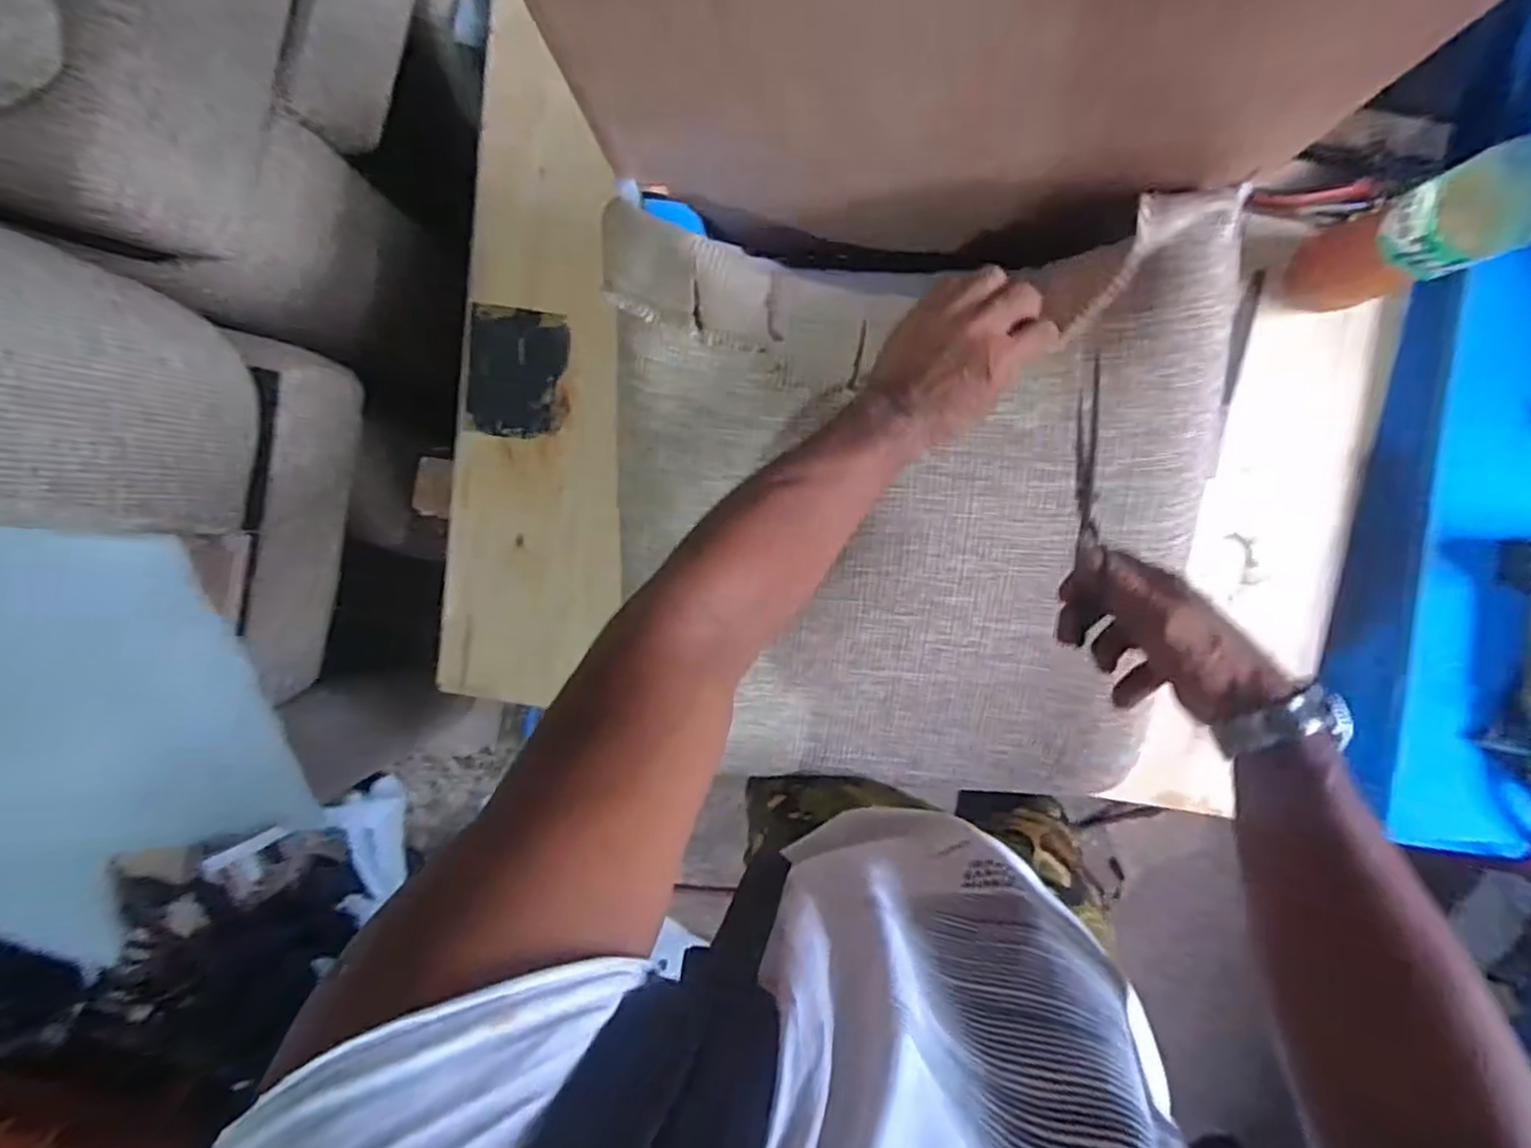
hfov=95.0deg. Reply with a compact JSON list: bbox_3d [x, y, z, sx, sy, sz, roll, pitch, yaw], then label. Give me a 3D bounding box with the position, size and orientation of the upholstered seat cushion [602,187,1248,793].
[{"bbox_3d":[0.109,-0.027,0.585,0.459,0.141,0.476,2,98,4],"label":"upholstered seat cushion"}]

